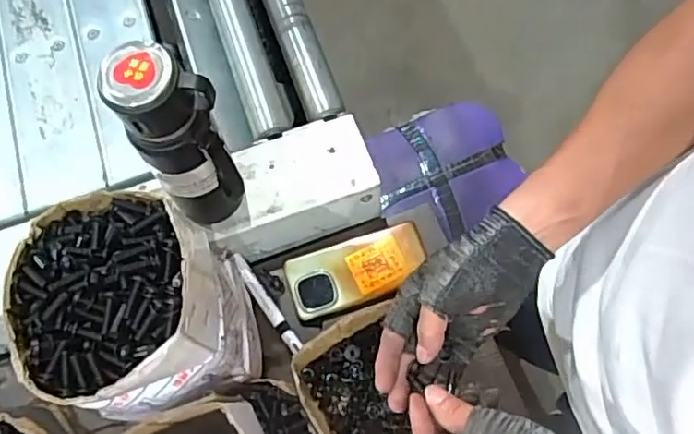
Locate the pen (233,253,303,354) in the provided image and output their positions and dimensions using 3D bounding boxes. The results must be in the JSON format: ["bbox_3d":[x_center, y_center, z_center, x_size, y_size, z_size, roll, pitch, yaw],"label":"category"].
[{"bbox_3d":[-0.094,0.097,0.701,0.017,0.010,0.136,-34,70,-11],"label":"pen"}]

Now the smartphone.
[{"bbox_3d":[0.012,0.061,0.715,0.161,0.010,0.076,-18,67,-5],"label":"smartphone"}]

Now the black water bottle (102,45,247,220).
[{"bbox_3d":[-0.150,-0.061,0.588,0.073,0.248,0.070,-32,69,-10],"label":"black water bottle"}]

